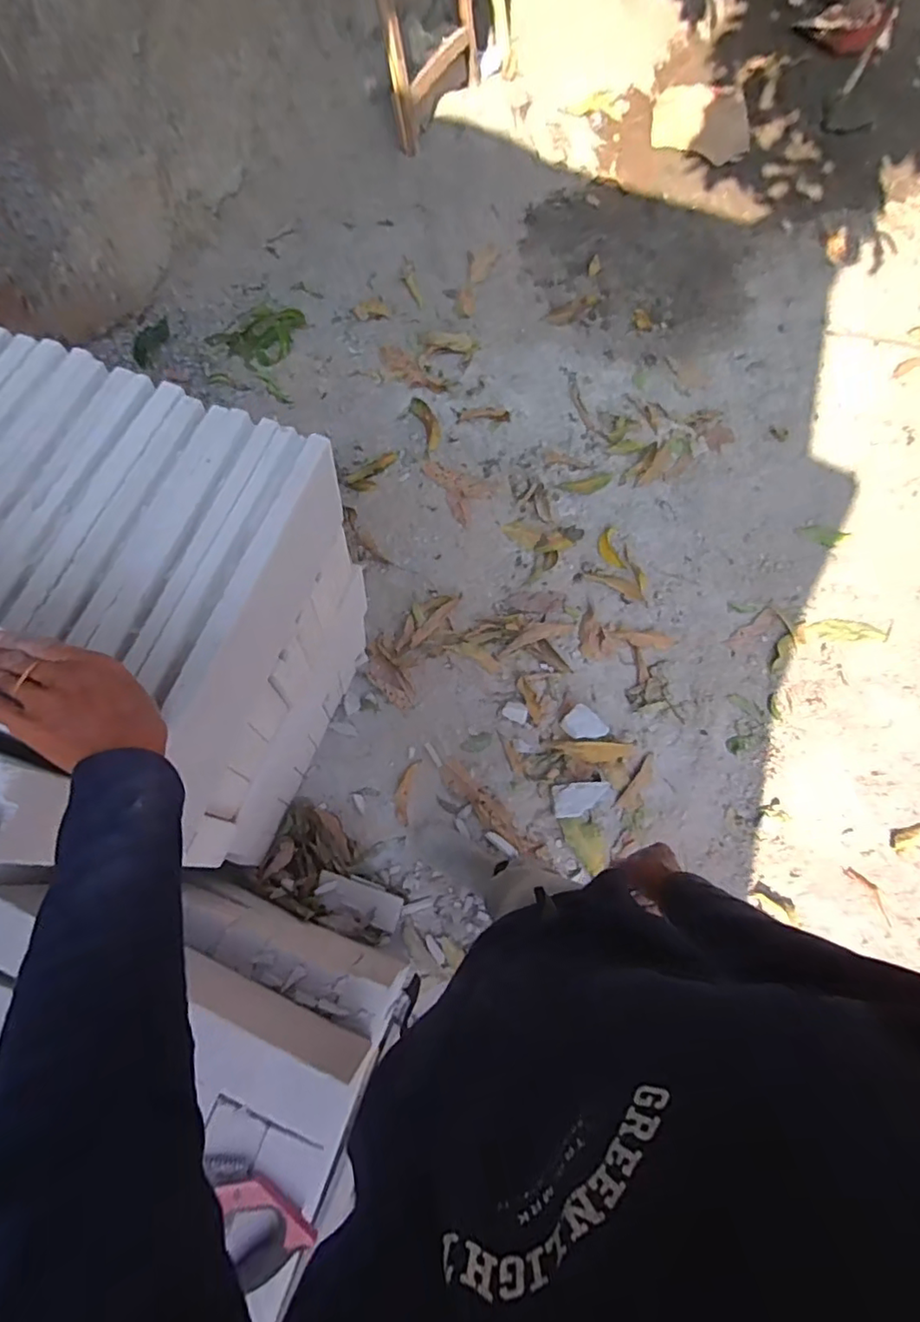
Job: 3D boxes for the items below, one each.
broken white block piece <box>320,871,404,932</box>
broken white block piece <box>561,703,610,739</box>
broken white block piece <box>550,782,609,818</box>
[{"bbox_3d":[-0.215,0.517,1.264,0.187,0.017,0.074,24,54,-12],"label":"broken white block piece"},{"bbox_3d":[0.319,0.165,1.499,0.082,0.032,0.101,-38,74,-16],"label":"broken white block piece"},{"bbox_3d":[0.299,0.334,1.421,0.143,0.031,0.076,-5,68,-5],"label":"broken white block piece"}]

